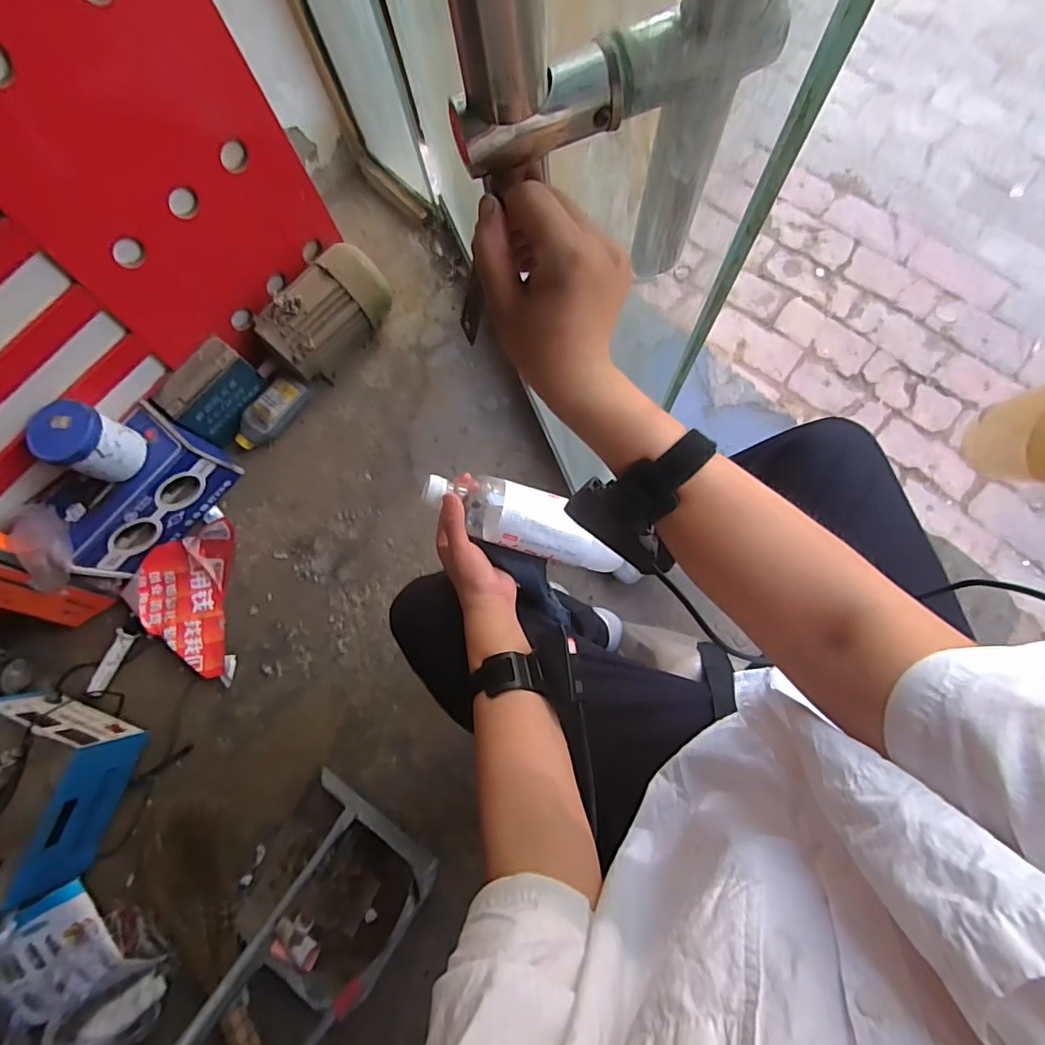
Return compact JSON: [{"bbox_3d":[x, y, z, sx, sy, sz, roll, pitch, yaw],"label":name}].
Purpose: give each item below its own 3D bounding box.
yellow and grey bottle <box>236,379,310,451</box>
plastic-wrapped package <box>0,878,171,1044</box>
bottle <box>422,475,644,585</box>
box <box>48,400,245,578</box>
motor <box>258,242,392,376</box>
[{"bbox_3d":[-0.564,-0.243,1.182,0.071,0.051,0.189,41,80,6],"label":"yellow and grey bottle"},{"bbox_3d":[-0.780,0.792,0.907,0.217,0.164,0.296,-32,79,-3],"label":"plastic-wrapped package"},{"bbox_3d":[0.016,0.003,0.556,0.240,0.061,0.068,25,79,-13],"label":"bottle"},{"bbox_3d":[-0.784,-0.057,1.098,0.165,0.169,0.316,38,84,9],"label":"box"},{"bbox_3d":[-0.421,-0.449,1.144,0.150,0.170,0.273,43,84,9],"label":"motor"}]

